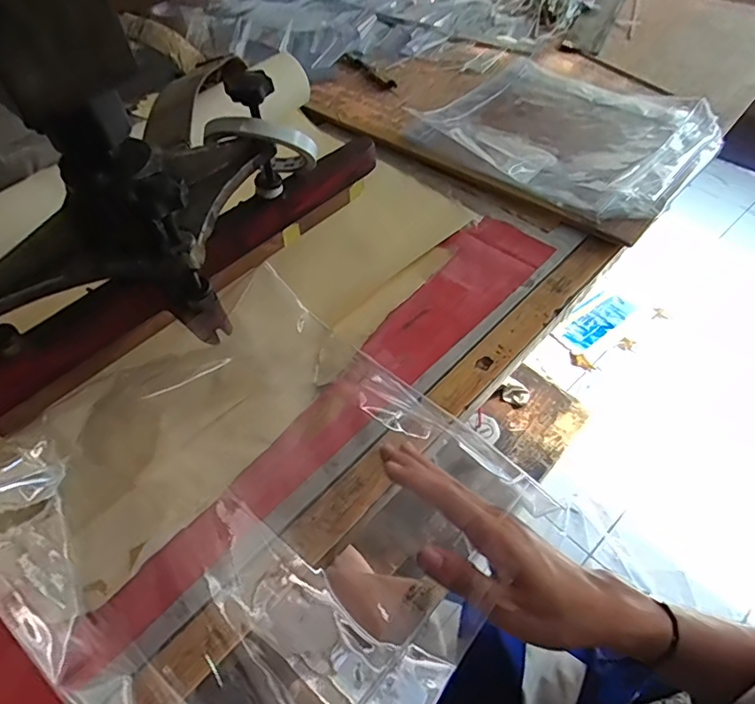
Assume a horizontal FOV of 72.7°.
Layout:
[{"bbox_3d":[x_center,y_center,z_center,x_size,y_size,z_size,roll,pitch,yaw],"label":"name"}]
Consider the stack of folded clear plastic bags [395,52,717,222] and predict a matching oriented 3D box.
[{"bbox_3d":[0.240,-0.282,0.646,0.316,0.041,0.270,37,63,27],"label":"stack of folded clear plastic bags"}]

